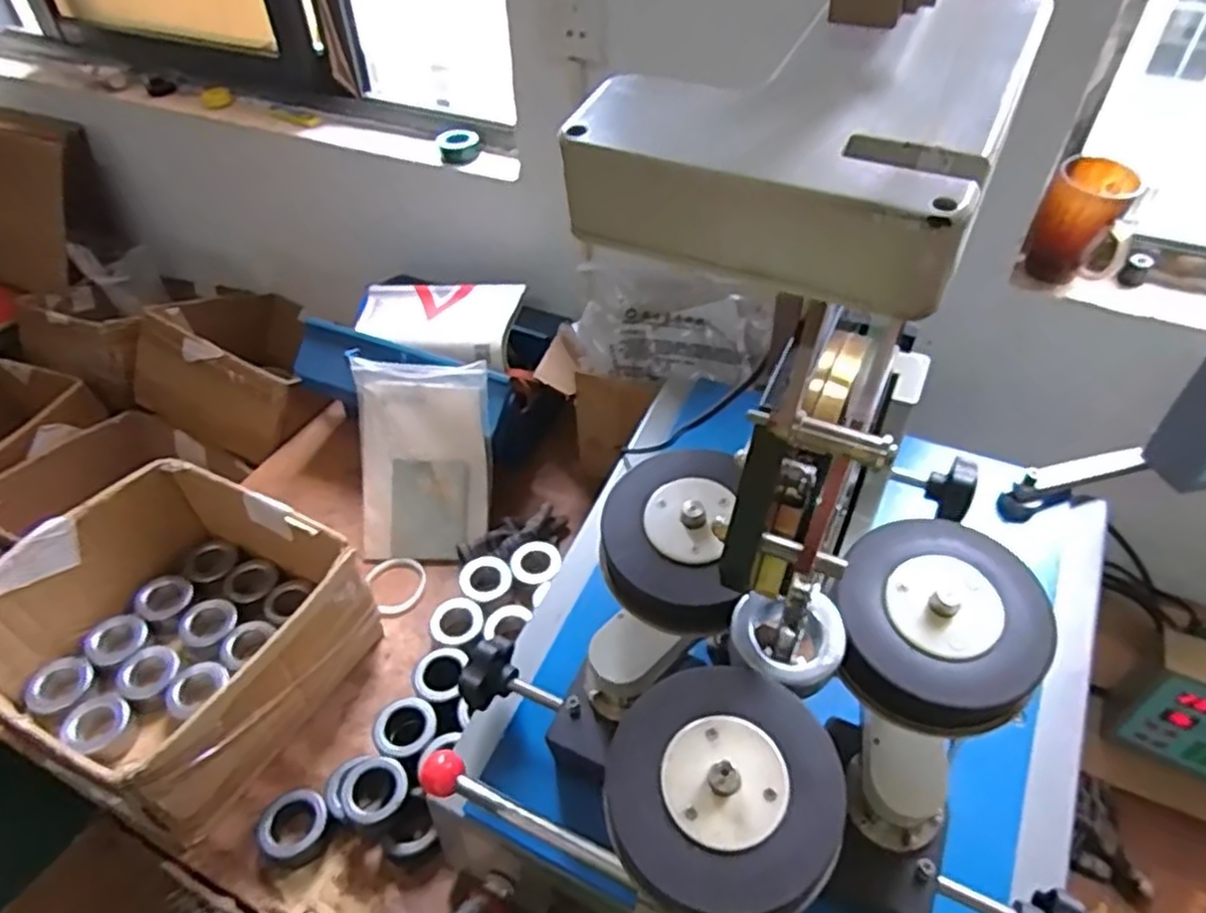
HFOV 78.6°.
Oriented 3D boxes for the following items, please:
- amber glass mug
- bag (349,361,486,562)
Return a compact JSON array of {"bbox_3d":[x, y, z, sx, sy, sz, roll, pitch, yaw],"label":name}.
[{"bbox_3d":[0.531,-0.253,0.813,0.091,0.119,0.069,29,53,26],"label":"amber glass mug"},{"bbox_3d":[-0.255,0.011,1.040,0.184,0.275,0.024,1,10,4],"label":"bag"}]

